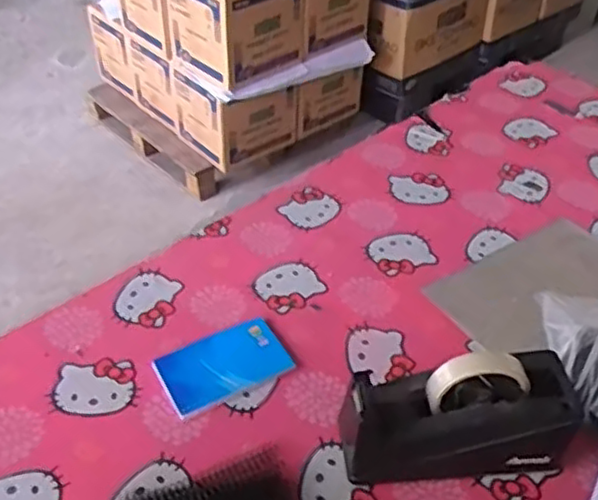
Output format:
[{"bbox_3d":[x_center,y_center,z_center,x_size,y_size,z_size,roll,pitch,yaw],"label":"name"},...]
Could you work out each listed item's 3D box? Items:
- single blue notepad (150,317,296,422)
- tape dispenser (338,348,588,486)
[{"bbox_3d":[-0.078,0.120,0.713,0.132,0.006,0.082,-22,47,-24],"label":"single blue notepad"},{"bbox_3d":[0.140,0.149,0.611,0.201,0.111,0.069,-5,43,-7],"label":"tape dispenser"}]

